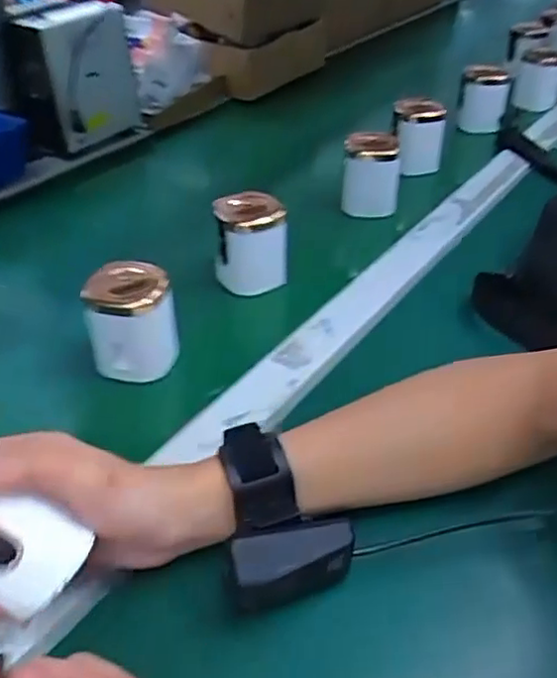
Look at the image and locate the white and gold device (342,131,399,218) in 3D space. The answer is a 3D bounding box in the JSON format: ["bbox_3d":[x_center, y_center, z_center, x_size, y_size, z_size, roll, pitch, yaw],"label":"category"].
[{"bbox_3d":[0.097,-0.172,0.673,0.055,0.067,0.052,8,41,9],"label":"white and gold device"}]

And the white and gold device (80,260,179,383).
[{"bbox_3d":[-0.108,-0.013,0.481,0.060,0.065,0.057,-9,41,-11],"label":"white and gold device"}]

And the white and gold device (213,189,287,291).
[{"bbox_3d":[-0.023,-0.084,0.569,0.060,0.070,0.049,-2,40,-3],"label":"white and gold device"}]

